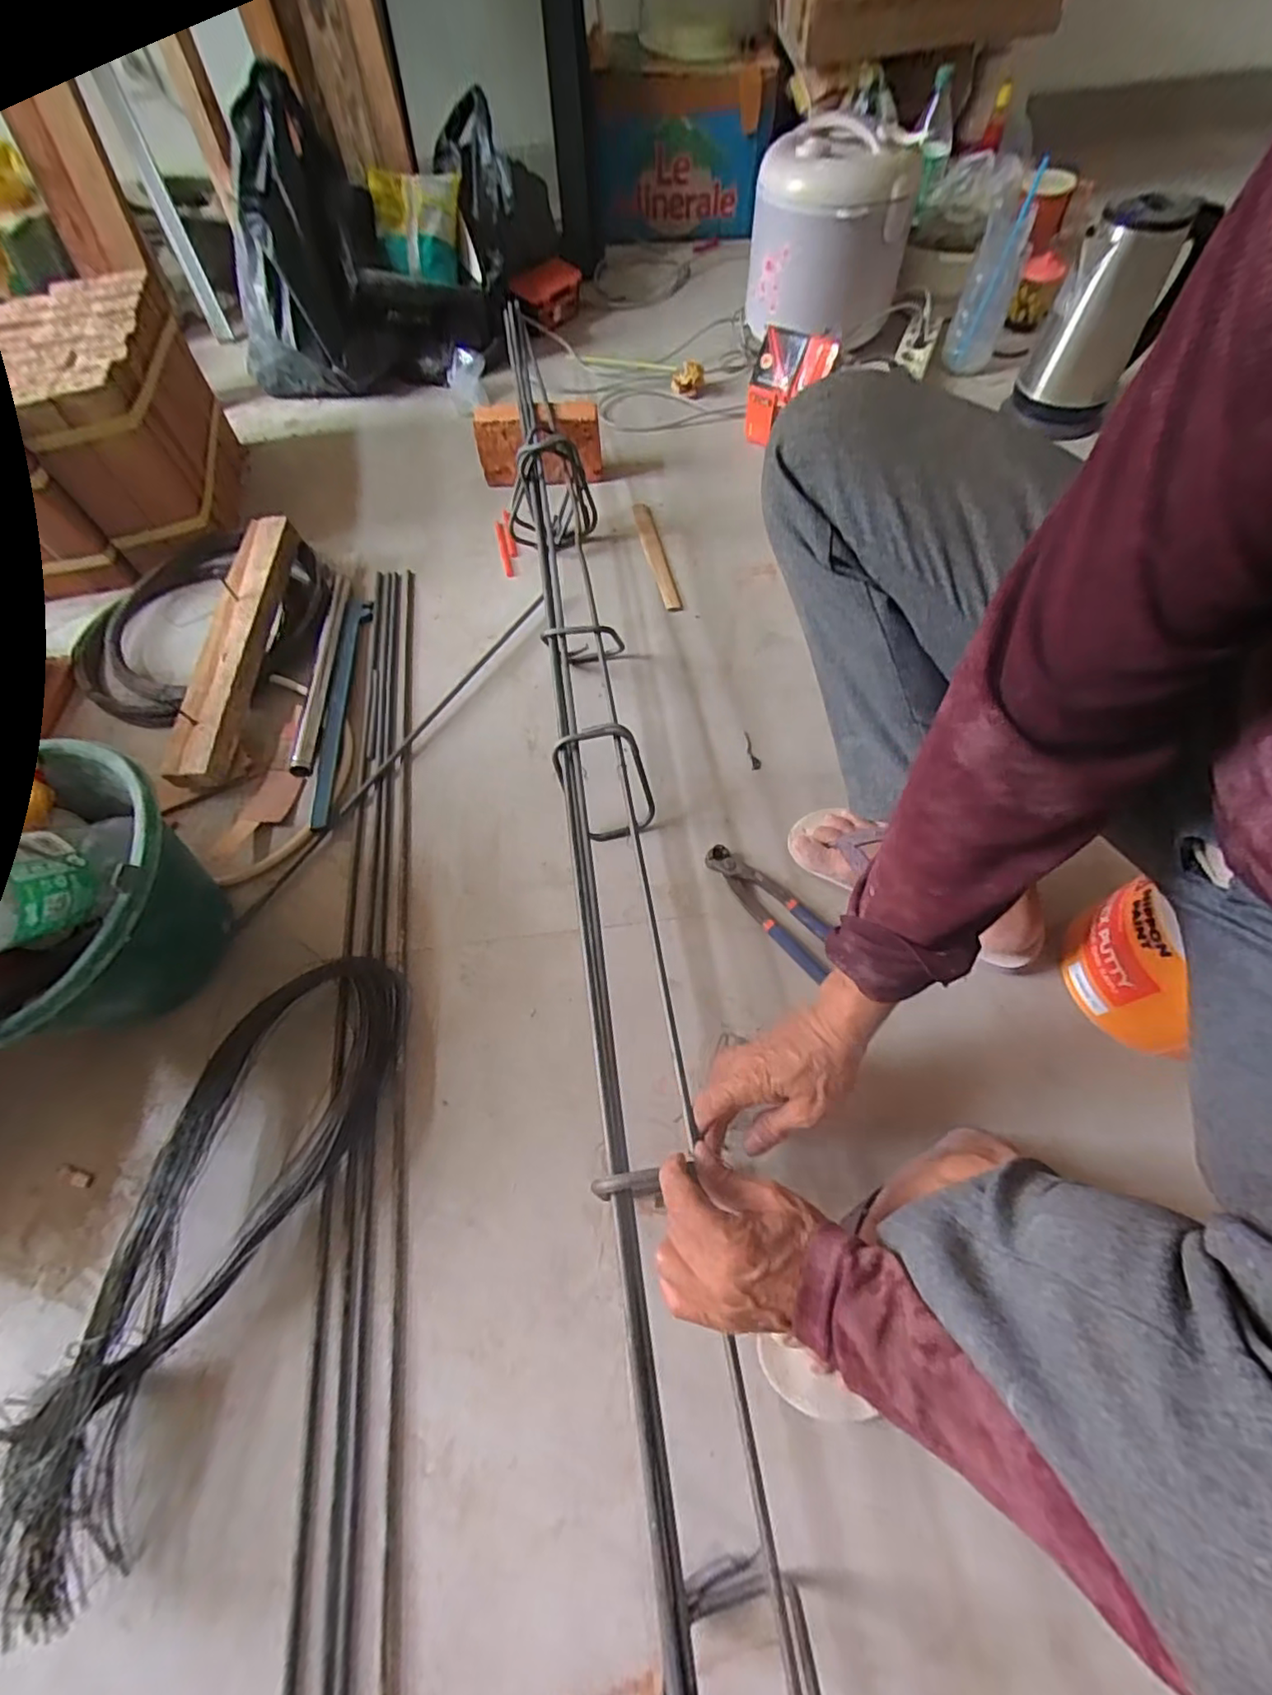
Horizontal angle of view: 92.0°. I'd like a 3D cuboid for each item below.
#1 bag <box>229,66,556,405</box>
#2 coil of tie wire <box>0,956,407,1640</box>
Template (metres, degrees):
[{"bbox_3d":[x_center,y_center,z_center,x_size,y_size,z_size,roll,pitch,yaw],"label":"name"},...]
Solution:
[{"bbox_3d":[-0.424,-1.055,1.072,0.566,0.337,0.332,-9,63,-2],"label":"bag"},{"bbox_3d":[-0.337,0.304,0.499,0.138,0.064,0.463,15,65,10],"label":"coil of tie wire"}]

